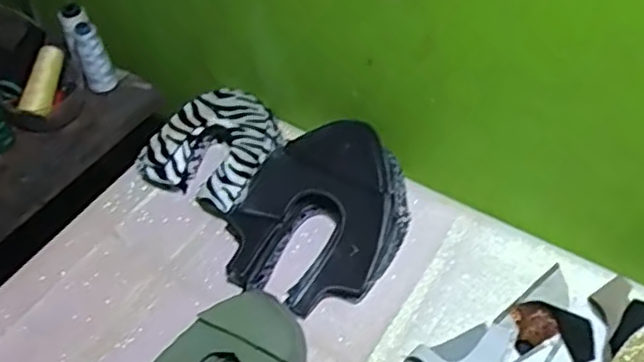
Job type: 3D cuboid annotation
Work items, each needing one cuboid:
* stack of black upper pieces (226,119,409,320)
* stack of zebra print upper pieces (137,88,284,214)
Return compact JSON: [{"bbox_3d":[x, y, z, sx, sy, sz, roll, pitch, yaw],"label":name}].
[{"bbox_3d":[-0.001,0.032,0.795,0.196,0.095,0.245,30,57,25],"label":"stack of black upper pieces"},{"bbox_3d":[-0.142,-0.051,0.888,0.167,0.071,0.179,22,54,20],"label":"stack of zebra print upper pieces"}]

